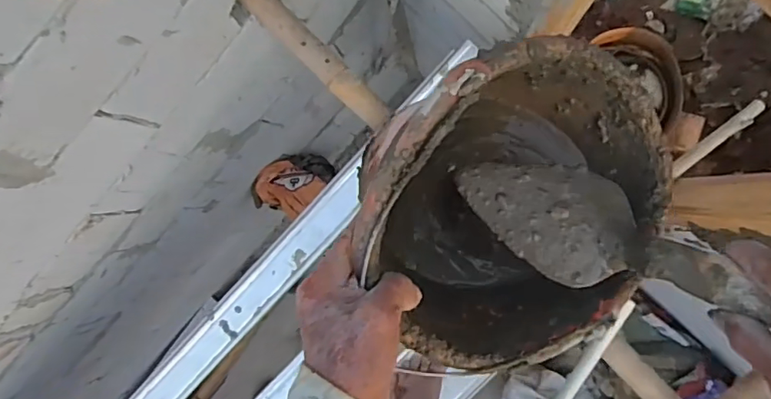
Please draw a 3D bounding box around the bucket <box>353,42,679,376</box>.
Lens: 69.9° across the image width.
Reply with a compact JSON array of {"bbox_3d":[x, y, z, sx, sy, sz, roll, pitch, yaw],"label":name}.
[{"bbox_3d":[0.074,-0.006,0.461,0.242,0.182,0.237,20,94,-28],"label":"bucket"}]

